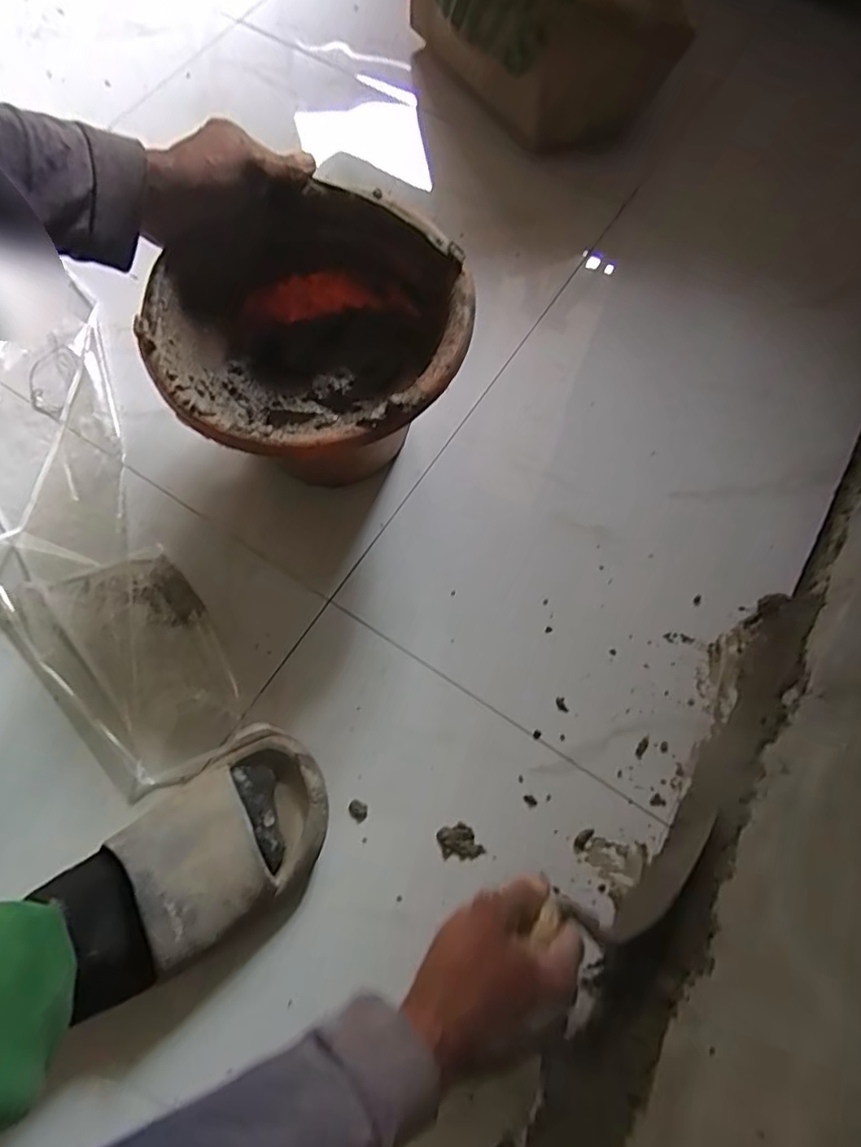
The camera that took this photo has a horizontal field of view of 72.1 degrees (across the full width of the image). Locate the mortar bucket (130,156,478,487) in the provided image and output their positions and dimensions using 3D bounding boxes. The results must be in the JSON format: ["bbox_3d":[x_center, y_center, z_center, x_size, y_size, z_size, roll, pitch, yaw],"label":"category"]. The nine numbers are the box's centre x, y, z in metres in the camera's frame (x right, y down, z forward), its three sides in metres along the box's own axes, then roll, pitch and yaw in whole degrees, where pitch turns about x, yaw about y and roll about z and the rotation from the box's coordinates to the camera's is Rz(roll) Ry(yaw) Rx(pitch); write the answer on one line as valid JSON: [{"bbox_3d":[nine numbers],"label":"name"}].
[{"bbox_3d":[-0.095,-0.174,0.526,0.242,0.171,0.221,1,73,-1],"label":"mortar bucket"}]

